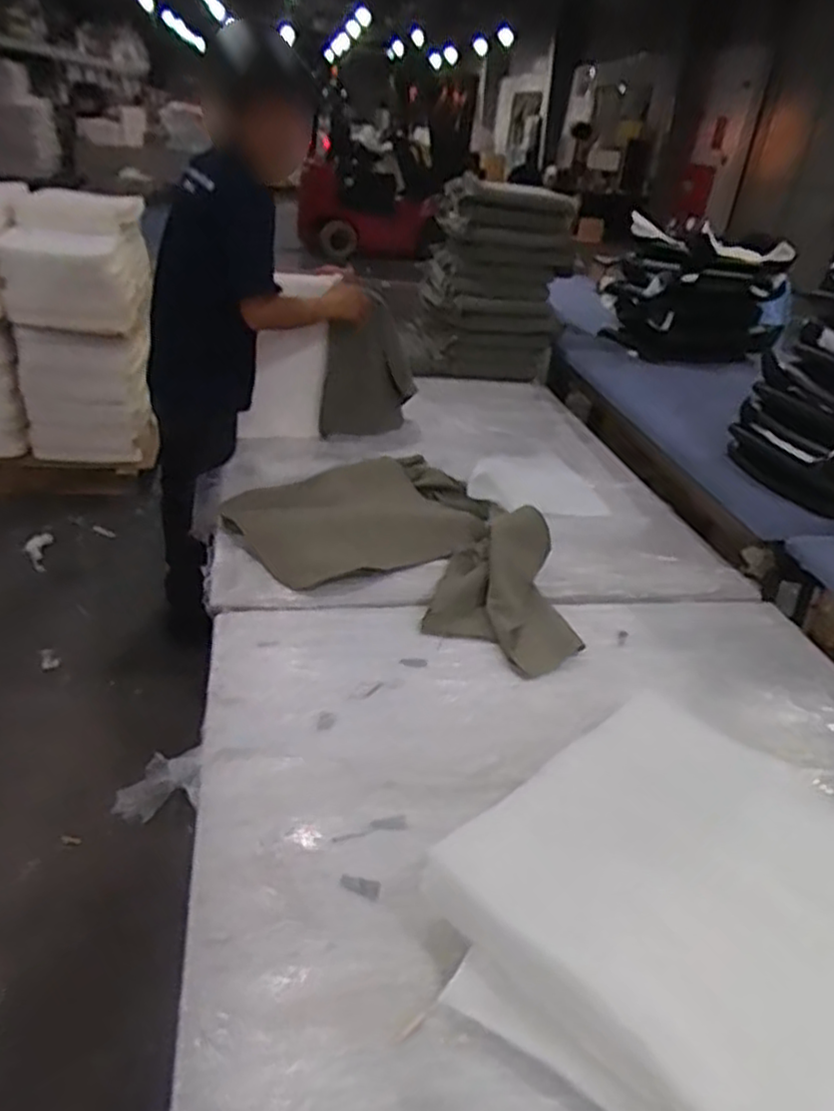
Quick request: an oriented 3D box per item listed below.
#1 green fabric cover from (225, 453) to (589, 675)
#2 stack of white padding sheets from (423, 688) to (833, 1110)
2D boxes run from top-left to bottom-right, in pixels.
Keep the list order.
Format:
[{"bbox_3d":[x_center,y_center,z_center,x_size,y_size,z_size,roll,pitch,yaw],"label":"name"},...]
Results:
[{"bbox_3d":[0.007,-0.037,1.642,0.571,0.118,0.831,-22,40,-36],"label":"green fabric cover"},{"bbox_3d":[0.381,0.454,0.874,0.539,0.124,0.621,-21,40,-35],"label":"stack of white padding sheets"}]

